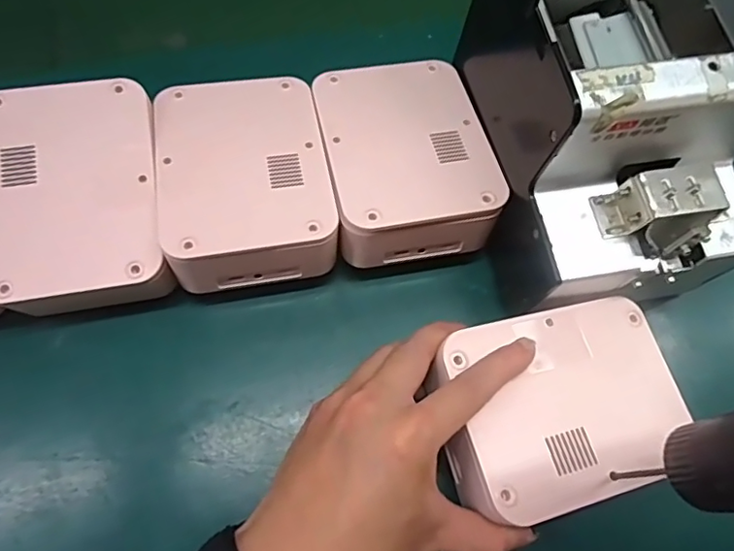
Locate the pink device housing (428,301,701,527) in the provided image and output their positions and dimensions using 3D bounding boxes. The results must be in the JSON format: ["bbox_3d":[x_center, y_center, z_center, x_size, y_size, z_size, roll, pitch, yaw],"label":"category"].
[{"bbox_3d":[0.105,0.068,0.294,0.130,0.033,0.096,-14,68,-10],"label":"pink device housing"}]

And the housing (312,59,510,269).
[{"bbox_3d":[0.023,-0.076,0.346,0.097,0.038,0.127,-9,67,-8],"label":"housing"}]

